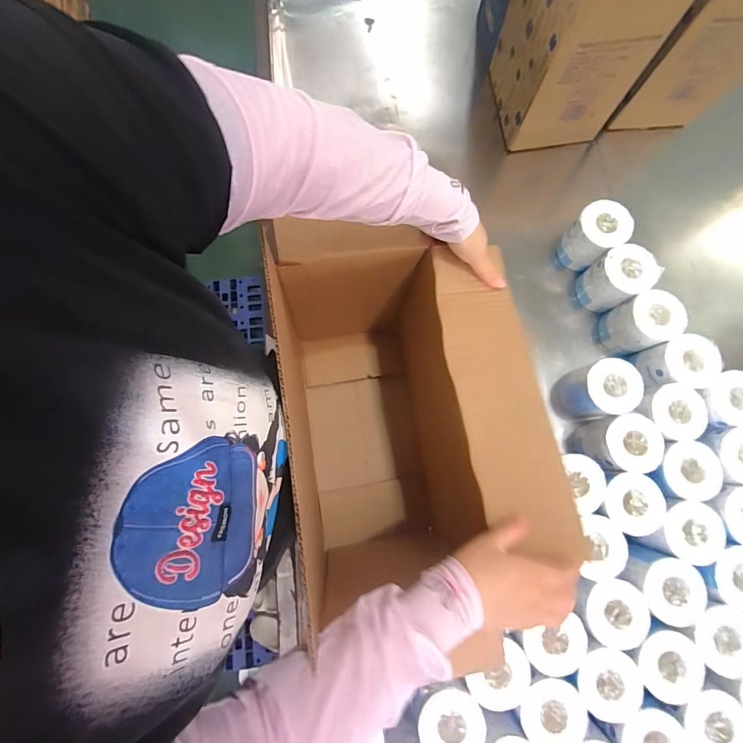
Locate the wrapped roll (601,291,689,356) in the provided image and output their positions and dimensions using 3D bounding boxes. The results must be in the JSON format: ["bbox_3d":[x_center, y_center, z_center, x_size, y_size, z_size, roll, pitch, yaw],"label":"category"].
[{"bbox_3d":[0.538,-0.095,0.771,0.100,0.105,0.097,0,79,-1],"label":"wrapped roll"}]

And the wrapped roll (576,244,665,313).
[{"bbox_3d":[0.495,-0.185,0.785,0.099,0.113,0.094,0,79,-1],"label":"wrapped roll"}]

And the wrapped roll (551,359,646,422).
[{"bbox_3d":[0.429,0.039,0.746,0.103,0.129,0.095,0,79,-1],"label":"wrapped roll"}]

